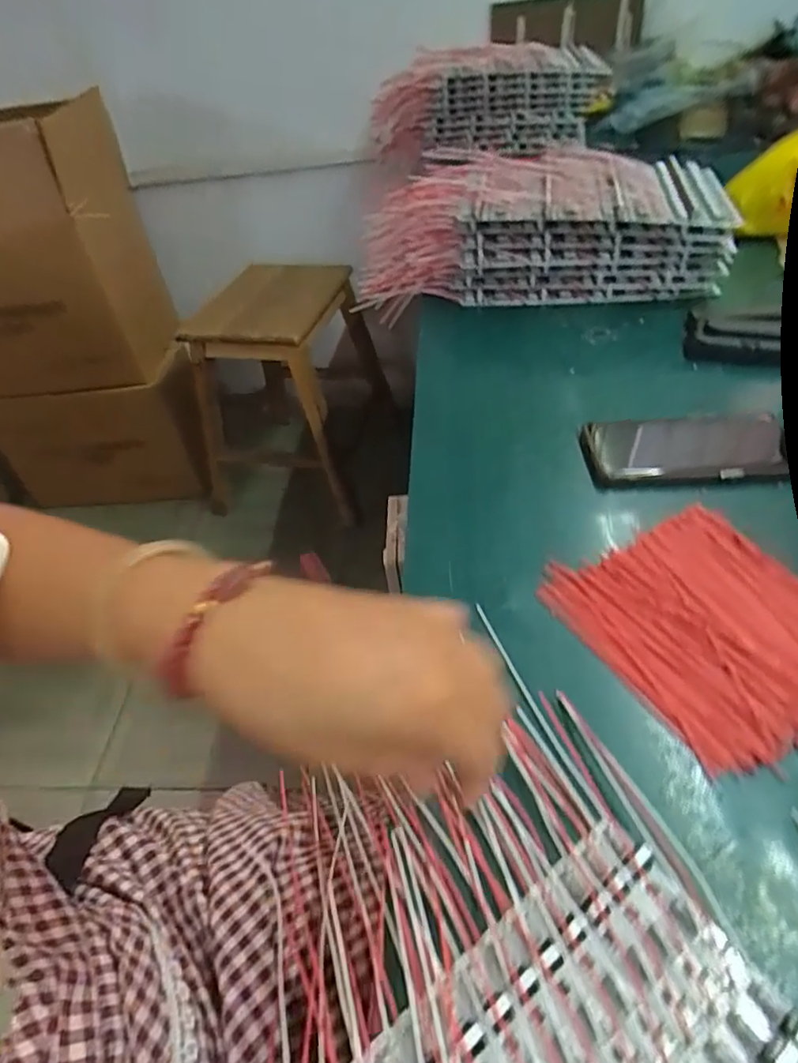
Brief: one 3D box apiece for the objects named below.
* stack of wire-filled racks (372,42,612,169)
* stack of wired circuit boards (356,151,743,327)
[{"bbox_3d":[0.172,-0.782,1.083,0.408,0.155,0.143,-12,48,-2],"label":"stack of wire-filled racks"},{"bbox_3d":[0.161,-0.356,0.711,0.413,0.121,0.176,-3,48,6],"label":"stack of wired circuit boards"}]

